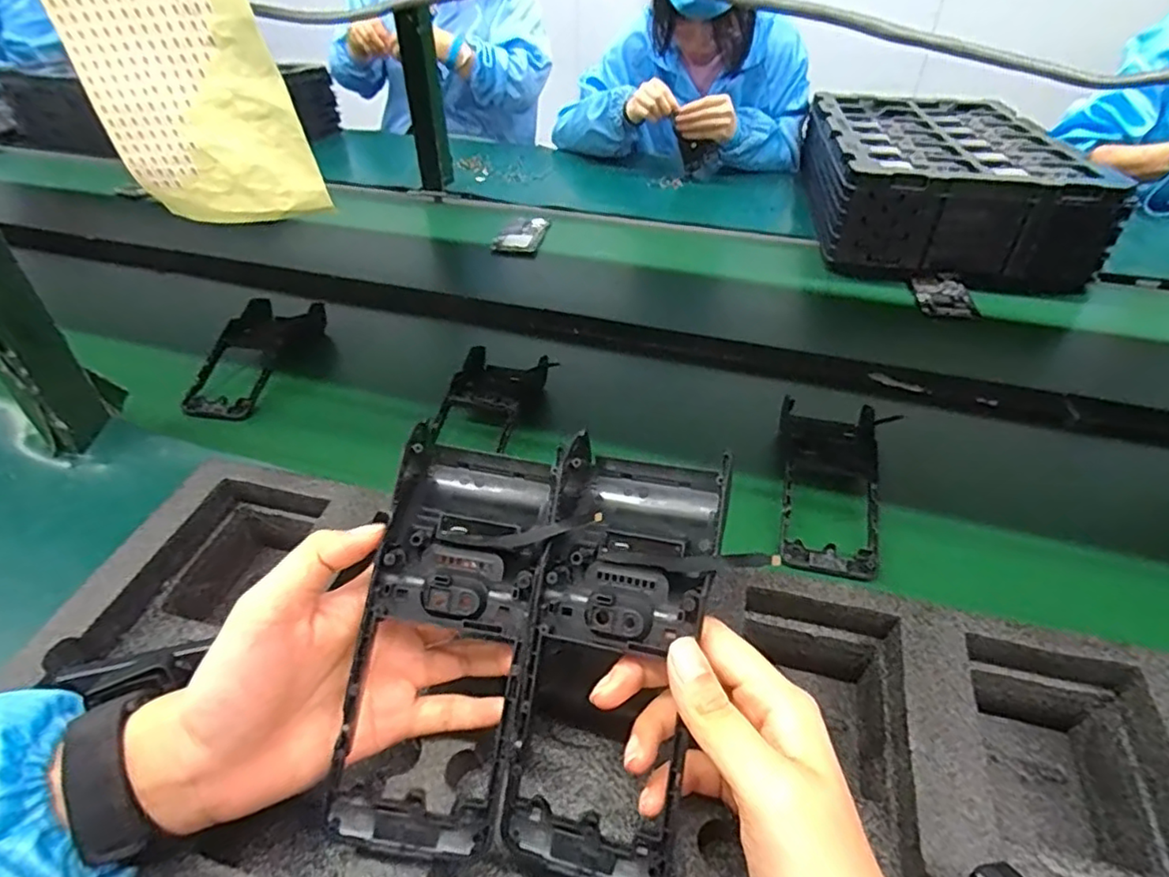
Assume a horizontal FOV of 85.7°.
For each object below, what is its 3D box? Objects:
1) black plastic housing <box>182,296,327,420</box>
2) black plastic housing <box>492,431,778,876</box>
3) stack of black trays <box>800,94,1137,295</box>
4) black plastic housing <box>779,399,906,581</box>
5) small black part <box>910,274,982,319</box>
[{"bbox_3d":[-0.344,-0.081,0.665,0.089,0.052,0.159,4,41,5],"label":"black plastic housing"},{"bbox_3d":[0.012,0.098,0.283,0.084,0.051,0.194,11,72,14],"label":"black plastic housing"},{"bbox_3d":[0.531,-0.418,0.972,0.330,0.126,0.518,8,42,8],"label":"stack of black trays"},{"bbox_3d":[0.205,0.038,0.524,0.082,0.039,0.172,10,42,11],"label":"black plastic housing"},{"bbox_3d":[0.448,-0.181,0.791,0.069,0.009,0.099,4,41,4],"label":"small black part"}]

